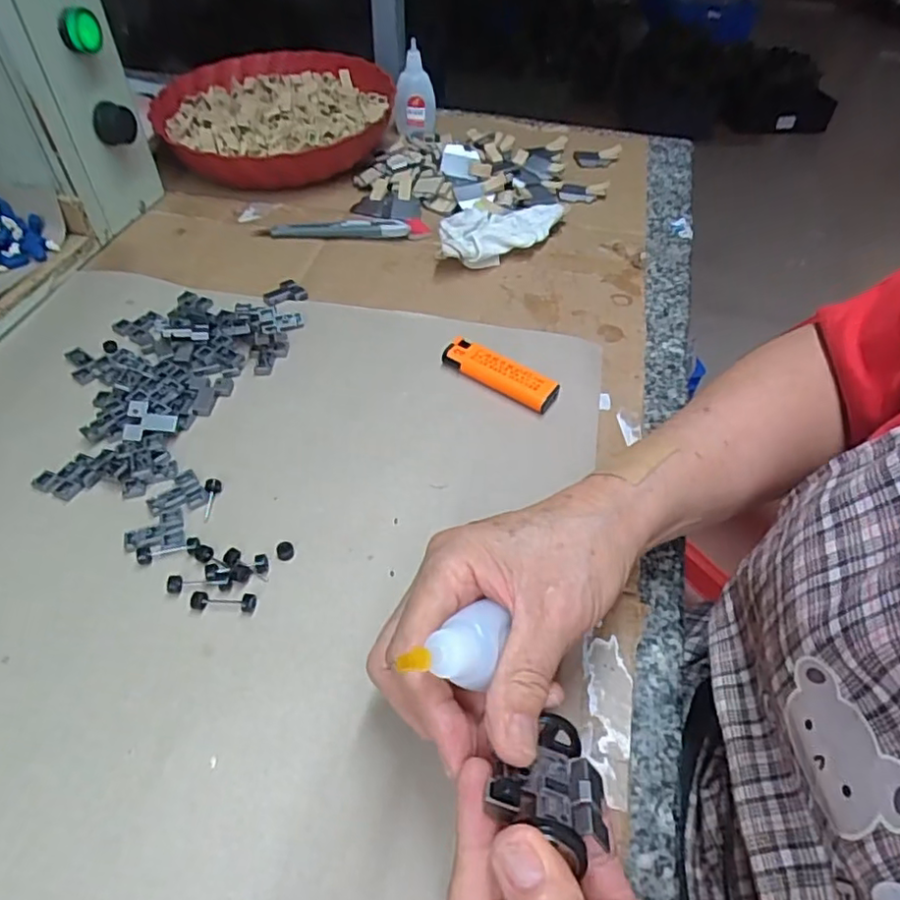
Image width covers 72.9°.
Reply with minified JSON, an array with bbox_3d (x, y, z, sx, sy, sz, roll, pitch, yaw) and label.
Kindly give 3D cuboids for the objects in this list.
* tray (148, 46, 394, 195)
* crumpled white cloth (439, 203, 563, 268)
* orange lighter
[{"bbox_3d":[-0.183,-0.352,0.646,0.236,0.053,0.237,-22,54,-19],"label":"tray"},{"bbox_3d":[0.044,-0.191,0.526,0.133,0.028,0.059,-26,55,-22],"label":"crumpled white cloth"},{"bbox_3d":[0.033,-0.052,0.412,0.082,0.013,0.022,28,54,20],"label":"orange lighter"}]

